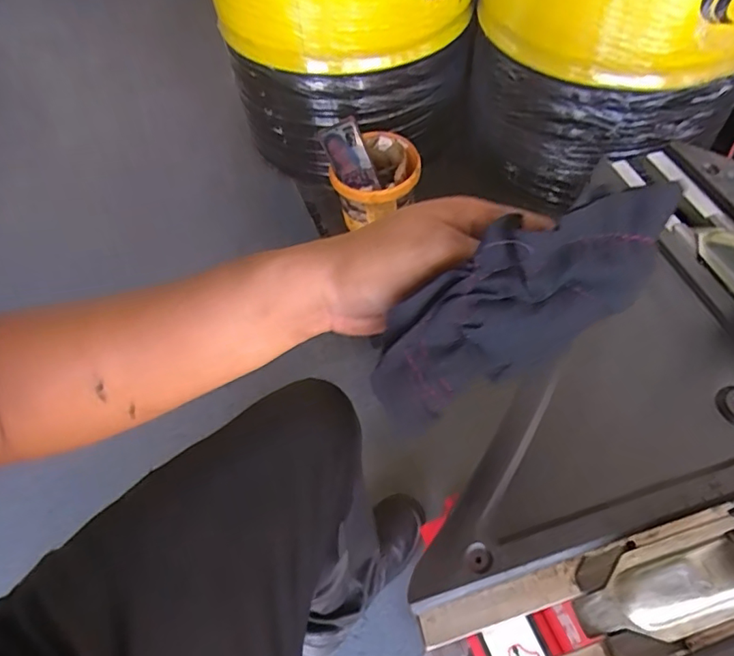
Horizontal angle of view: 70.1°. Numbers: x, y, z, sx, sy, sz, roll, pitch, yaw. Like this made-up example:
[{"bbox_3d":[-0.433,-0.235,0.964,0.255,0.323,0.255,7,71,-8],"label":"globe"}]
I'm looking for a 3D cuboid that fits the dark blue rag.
[{"bbox_3d":[0.078,-0.005,0.271,0.151,0.109,0.028,-20,56,-12],"label":"dark blue rag"}]

